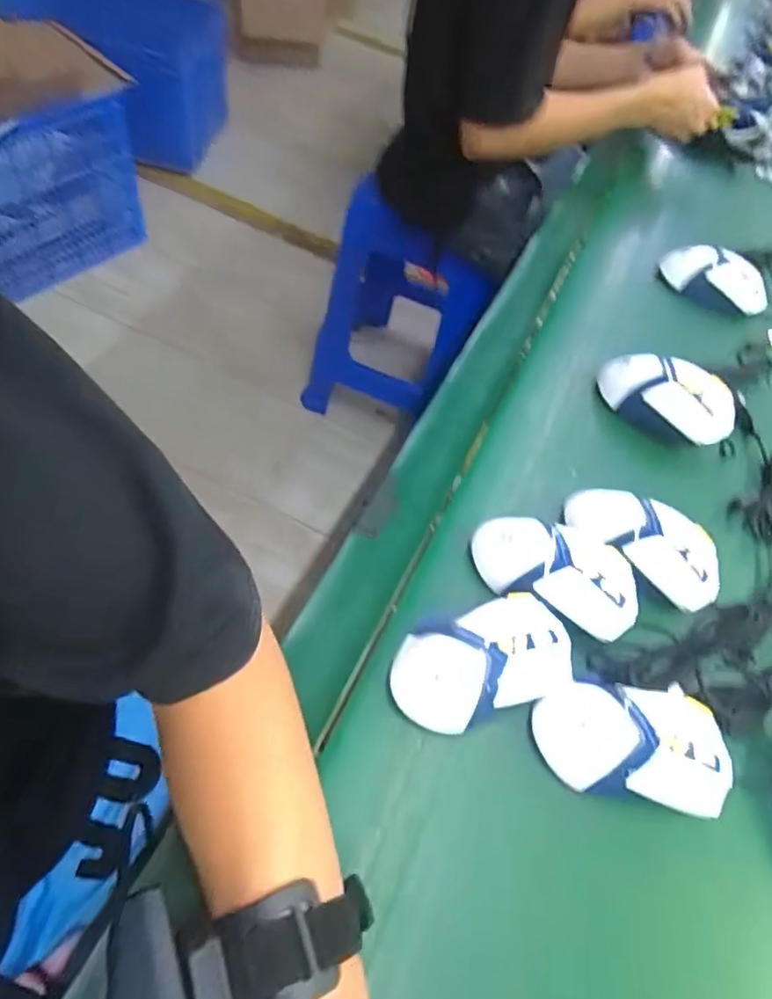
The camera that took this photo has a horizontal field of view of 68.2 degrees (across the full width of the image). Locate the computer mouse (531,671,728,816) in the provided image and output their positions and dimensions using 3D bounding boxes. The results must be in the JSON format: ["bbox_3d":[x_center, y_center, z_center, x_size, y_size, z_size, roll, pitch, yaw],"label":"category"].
[{"bbox_3d":[0.153,0.152,0.349,0.124,0.042,0.068,9,58,2],"label":"computer mouse"}]

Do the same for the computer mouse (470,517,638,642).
[{"bbox_3d":[0.123,0.049,0.410,0.120,0.032,0.062,19,59,8],"label":"computer mouse"}]

